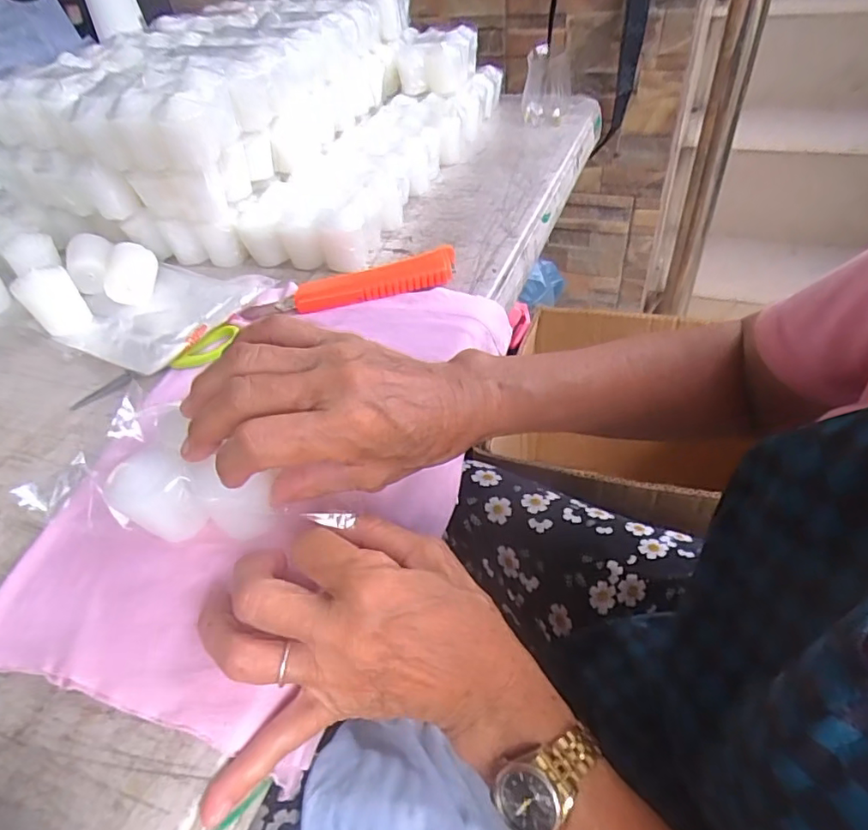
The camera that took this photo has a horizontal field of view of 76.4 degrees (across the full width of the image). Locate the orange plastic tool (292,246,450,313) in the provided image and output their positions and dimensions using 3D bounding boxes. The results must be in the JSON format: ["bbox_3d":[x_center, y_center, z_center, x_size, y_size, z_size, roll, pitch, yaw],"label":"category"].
[{"bbox_3d":[-0.044,-0.104,0.433,0.127,0.023,0.021,-15,45,-8],"label":"orange plastic tool"}]

